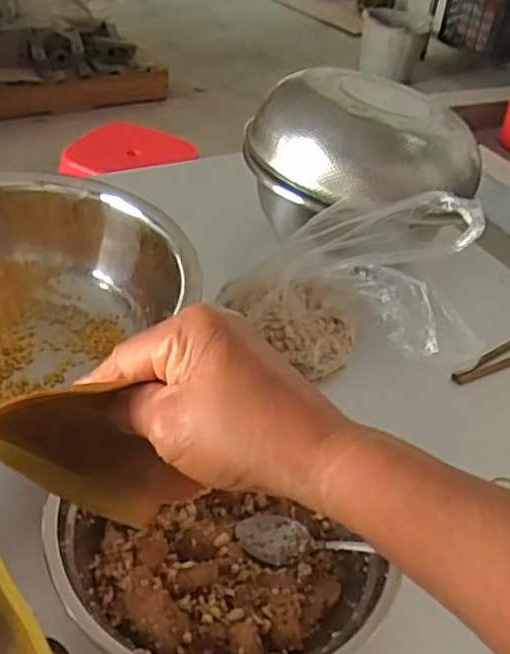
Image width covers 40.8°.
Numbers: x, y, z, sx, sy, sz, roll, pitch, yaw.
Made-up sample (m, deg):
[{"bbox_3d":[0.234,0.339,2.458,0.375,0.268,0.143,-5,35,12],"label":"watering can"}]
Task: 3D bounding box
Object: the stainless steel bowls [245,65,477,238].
[{"bbox_3d":[0.131,-0.197,0.826,0.235,0.149,0.232,-12,43,-22],"label":"stainless steel bowls"}]

